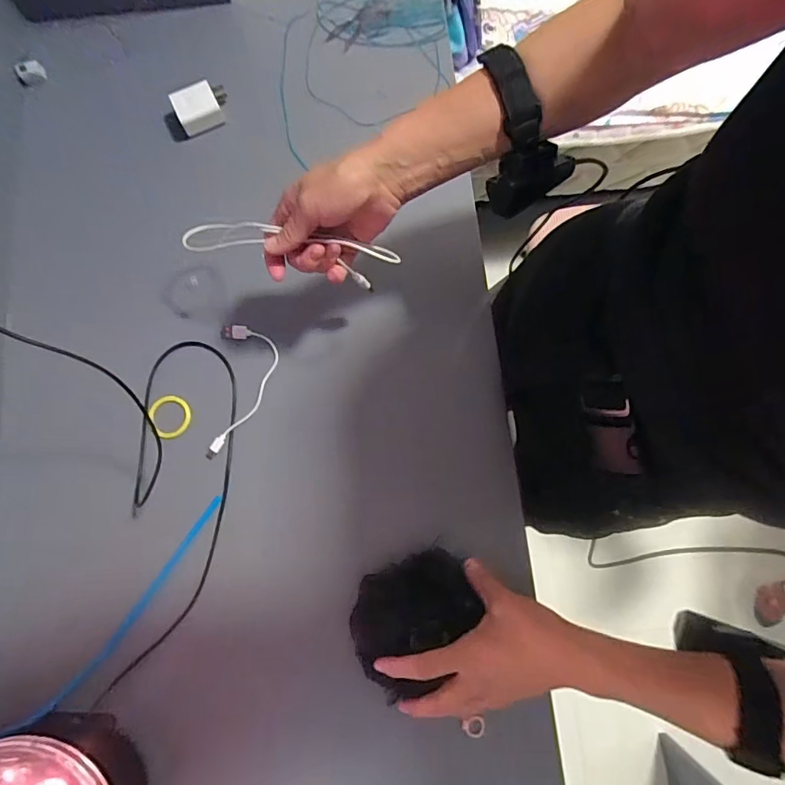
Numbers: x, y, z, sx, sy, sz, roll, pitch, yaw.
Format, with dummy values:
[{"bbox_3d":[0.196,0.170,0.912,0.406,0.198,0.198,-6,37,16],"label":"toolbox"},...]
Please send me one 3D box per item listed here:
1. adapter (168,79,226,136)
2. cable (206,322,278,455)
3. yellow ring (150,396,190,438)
[{"bbox_3d":[-0.218,-0.327,0.530,0.058,0.025,0.042,-24,79,-4],"label":"adapter"},{"bbox_3d":[-0.155,-0.002,0.484,0.062,0.007,0.140,2,78,1],"label":"cable"},{"bbox_3d":[-0.227,0.023,0.477,0.039,0.007,0.046,-29,79,-5],"label":"yellow ring"}]

